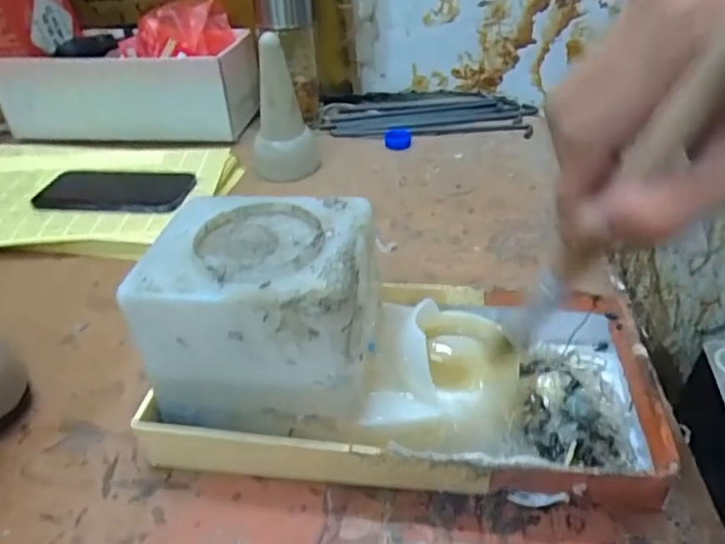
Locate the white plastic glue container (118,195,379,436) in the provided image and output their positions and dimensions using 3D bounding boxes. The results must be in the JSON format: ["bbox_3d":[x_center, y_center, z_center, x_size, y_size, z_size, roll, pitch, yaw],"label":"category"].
[{"bbox_3d":[-0.052,0.018,0.322,0.121,0.085,0.103,-1,37,4],"label":"white plastic glue container"}]

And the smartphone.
[{"bbox_3d":[-0.246,-0.081,0.566,0.166,0.013,0.074,3,37,8],"label":"smartphone"}]

